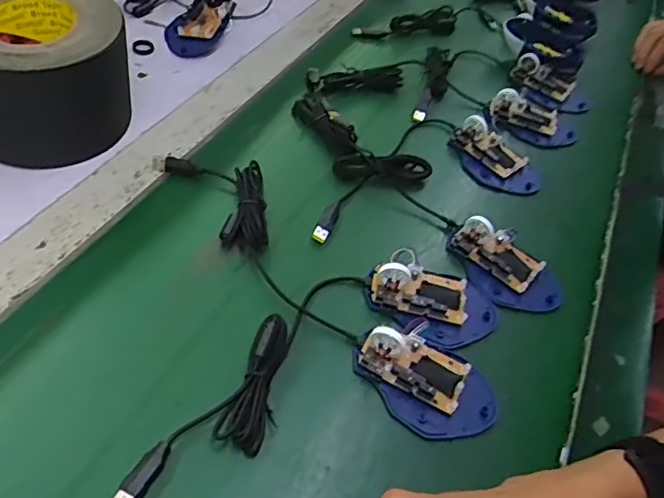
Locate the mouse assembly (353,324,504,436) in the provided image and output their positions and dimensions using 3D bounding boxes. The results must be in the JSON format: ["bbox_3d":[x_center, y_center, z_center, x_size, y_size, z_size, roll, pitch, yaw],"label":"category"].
[{"bbox_3d":[0.071,0.093,0.409,0.105,0.027,0.074,29,58,12],"label":"mouse assembly"}]

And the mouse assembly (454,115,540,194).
[{"bbox_3d":[0.169,-0.102,0.589,0.070,0.030,0.103,-33,53,-21],"label":"mouse assembly"}]

